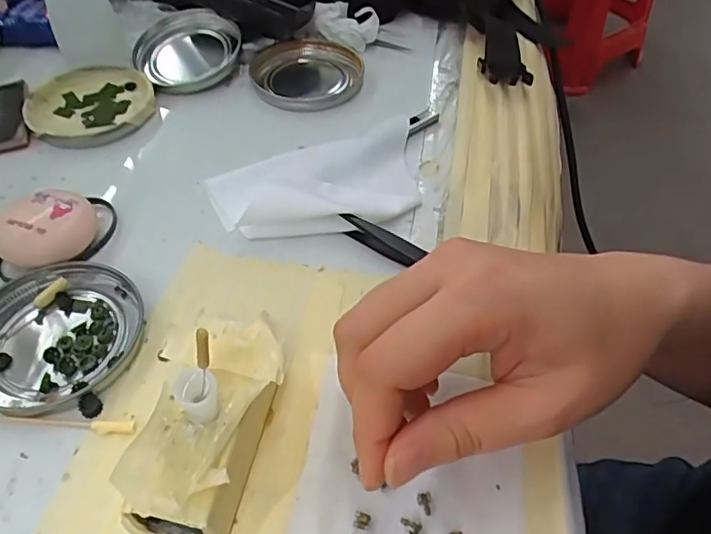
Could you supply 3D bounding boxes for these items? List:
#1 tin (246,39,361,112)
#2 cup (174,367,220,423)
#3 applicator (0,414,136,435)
[{"bbox_3d":[-0.035,-0.137,0.403,0.077,0.008,0.077,3,50,3],"label":"tin"},{"bbox_3d":[-0.055,0.045,0.201,0.014,0.017,0.013,-1,49,1],"label":"cup"},{"bbox_3d":[-0.120,0.065,0.236,0.057,0.004,0.006,2,50,2],"label":"applicator"}]

